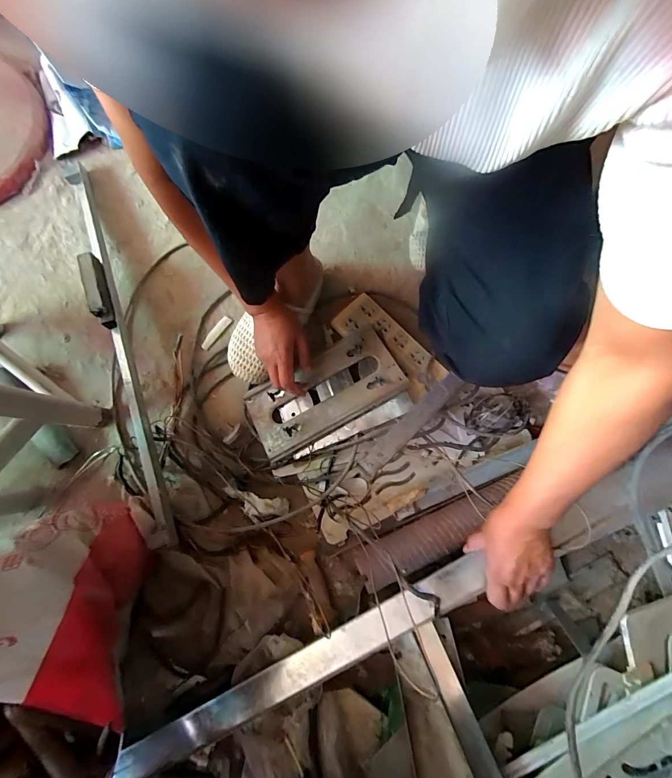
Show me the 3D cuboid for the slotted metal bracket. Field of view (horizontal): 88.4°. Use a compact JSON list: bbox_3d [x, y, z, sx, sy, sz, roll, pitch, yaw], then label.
[{"bbox_3d":[-0.023,0.001,0.587,0.259,0.012,0.136,-30,67,-2],"label":"slotted metal bracket"}]

